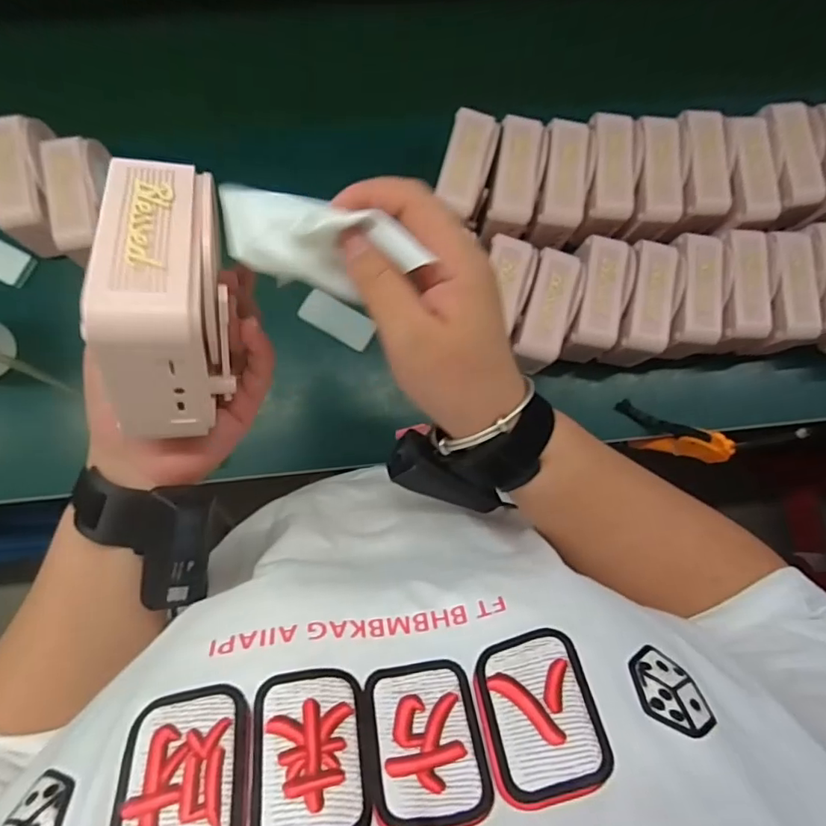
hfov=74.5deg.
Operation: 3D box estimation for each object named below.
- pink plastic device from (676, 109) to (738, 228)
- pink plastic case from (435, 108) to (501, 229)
[{"bbox_3d":[0.339,-0.282,0.628,0.060,0.040,0.127,-1,82,-3],"label":"pink plastic device"},{"bbox_3d":[0.060,-0.273,0.621,0.056,0.060,0.122,15,82,-1],"label":"pink plastic case"}]

